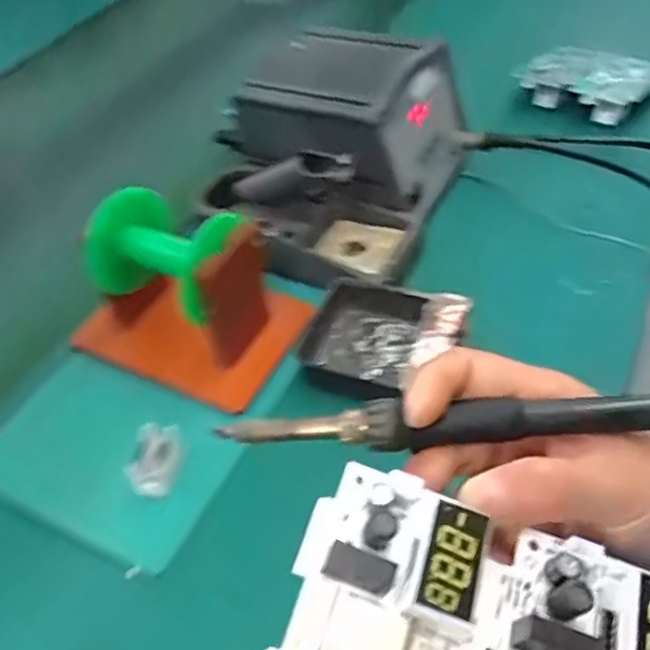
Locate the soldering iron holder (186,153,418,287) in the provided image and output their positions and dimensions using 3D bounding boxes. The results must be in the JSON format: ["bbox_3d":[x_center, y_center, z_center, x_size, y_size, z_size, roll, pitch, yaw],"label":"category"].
[{"bbox_3d":[-0.018,-0.087,0.471,0.170,0.083,0.084,16,49,19],"label":"soldering iron holder"}]

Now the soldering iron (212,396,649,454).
[{"bbox_3d":[0.057,0.039,0.234,0.195,0.022,0.016,-3,45,11],"label":"soldering iron"}]

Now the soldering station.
[{"bbox_3d":[0.019,-0.171,0.514,0.169,0.095,0.122,18,50,21],"label":"soldering station"}]

